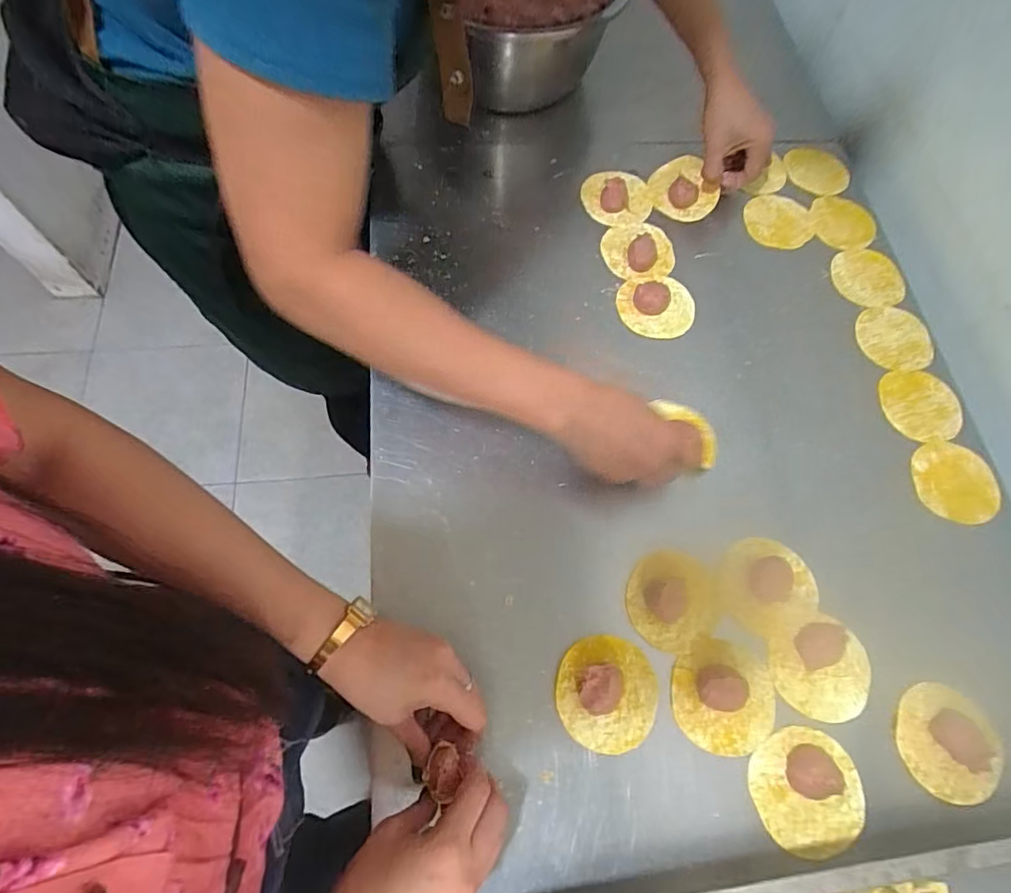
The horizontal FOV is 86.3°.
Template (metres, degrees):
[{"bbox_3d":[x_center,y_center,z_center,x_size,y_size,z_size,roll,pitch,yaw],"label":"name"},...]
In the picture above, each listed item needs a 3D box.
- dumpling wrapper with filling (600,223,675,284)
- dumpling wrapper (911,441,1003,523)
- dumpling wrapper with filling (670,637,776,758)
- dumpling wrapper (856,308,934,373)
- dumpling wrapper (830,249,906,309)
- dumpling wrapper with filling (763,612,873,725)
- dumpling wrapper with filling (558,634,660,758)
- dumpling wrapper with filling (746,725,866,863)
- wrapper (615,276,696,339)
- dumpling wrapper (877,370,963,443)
[{"bbox_3d":[0.149,-0.220,0.602,0.076,0.018,0.081,1,67,-3],"label":"dumpling wrapper with filling"},{"bbox_3d":[0.433,0.035,0.520,0.080,0.004,0.074,0,72,1],"label":"dumpling wrapper"},{"bbox_3d":[0.176,0.196,0.425,0.081,0.020,0.082,8,65,0],"label":"dumpling wrapper with filling"},{"bbox_3d":[0.419,-0.118,0.581,0.077,0.005,0.078,1,67,-3],"label":"dumpling wrapper"},{"bbox_3d":[0.413,-0.192,0.612,0.085,0.007,0.074,1,67,-3],"label":"dumpling wrapper"},{"bbox_3d":[0.259,0.183,0.439,0.078,0.011,0.073,1,66,-3],"label":"dumpling wrapper with filling"},{"bbox_3d":[0.081,0.192,0.421,0.078,0.027,0.083,21,66,6],"label":"dumpling wrapper with filling"},{"bbox_3d":[0.231,0.260,0.402,0.083,0.025,0.080,1,66,-3],"label":"dumpling wrapper with filling"},{"bbox_3d":[0.162,-0.153,0.576,0.080,0.021,0.072,-8,68,-7],"label":"wrapper"},{"bbox_3d":[0.424,-0.043,0.548,0.082,0.004,0.077,-3,67,-5],"label":"dumpling wrapper"}]

